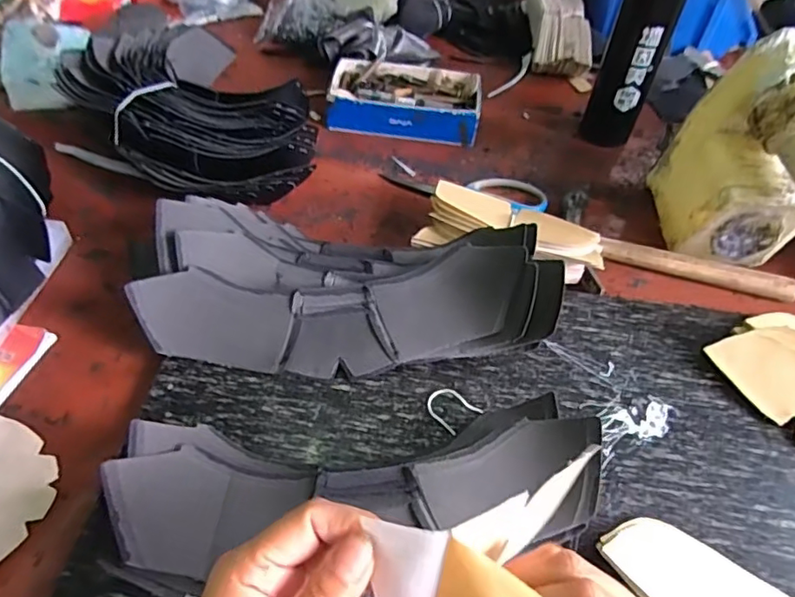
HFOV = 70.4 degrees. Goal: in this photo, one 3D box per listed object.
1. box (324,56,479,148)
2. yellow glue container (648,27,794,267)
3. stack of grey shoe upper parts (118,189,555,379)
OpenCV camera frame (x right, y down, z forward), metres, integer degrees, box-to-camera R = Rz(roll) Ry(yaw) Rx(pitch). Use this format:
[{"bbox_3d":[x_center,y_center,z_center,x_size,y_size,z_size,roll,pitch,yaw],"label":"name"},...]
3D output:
[{"bbox_3d":[0.009,-0.250,0.728,0.189,0.051,0.119,7,50,2],"label":"box"},{"bbox_3d":[0.351,-0.120,0.537,0.101,0.202,0.185,1,50,-3],"label":"yellow glue container"},{"bbox_3d":[-0.036,-0.010,0.484,0.333,0.089,0.146,7,50,2],"label":"stack of grey shoe upper parts"}]

